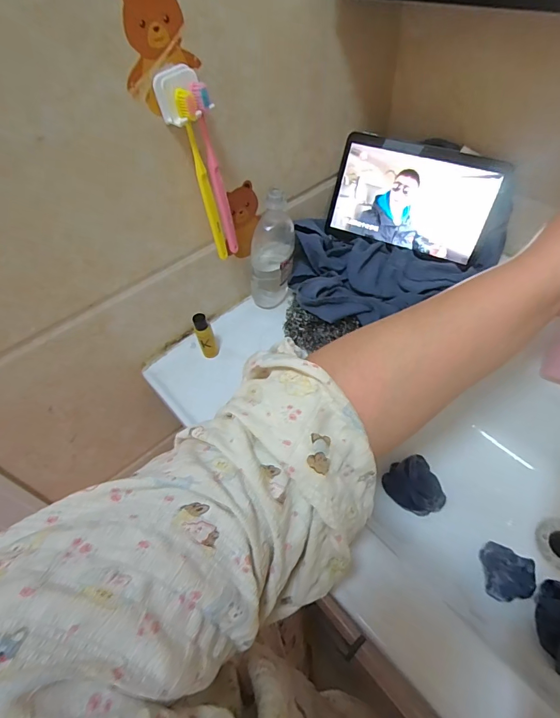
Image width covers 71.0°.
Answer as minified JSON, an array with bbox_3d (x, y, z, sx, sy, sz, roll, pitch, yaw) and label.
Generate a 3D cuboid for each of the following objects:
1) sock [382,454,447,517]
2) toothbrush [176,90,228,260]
[{"bbox_3d":[0.179,0.167,0.516,0.076,0.046,0.065,-23,52,-13],"label":"sock"},{"bbox_3d":[-0.079,-0.185,0.425,0.016,0.178,0.009,-10,50,-2],"label":"toothbrush"}]

